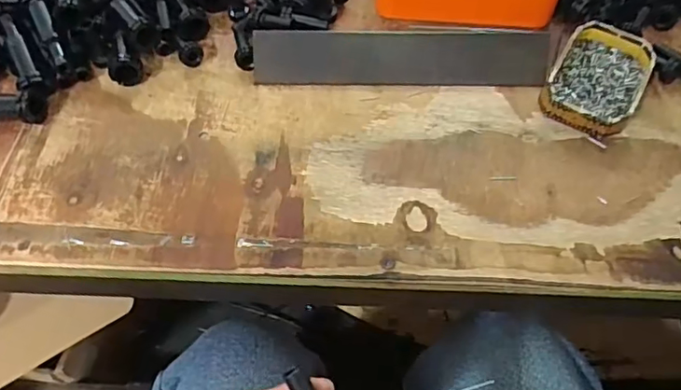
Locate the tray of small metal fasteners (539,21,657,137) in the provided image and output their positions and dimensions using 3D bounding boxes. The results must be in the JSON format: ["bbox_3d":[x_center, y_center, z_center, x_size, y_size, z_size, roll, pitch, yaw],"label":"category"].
[{"bbox_3d":[0.186,-0.084,0.403,0.059,0.024,0.089,29,64,16],"label":"tray of small metal fasteners"}]

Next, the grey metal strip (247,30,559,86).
[{"bbox_3d":[0.044,-0.101,0.413,0.214,0.039,0.008,1,21,0],"label":"grey metal strip"}]

